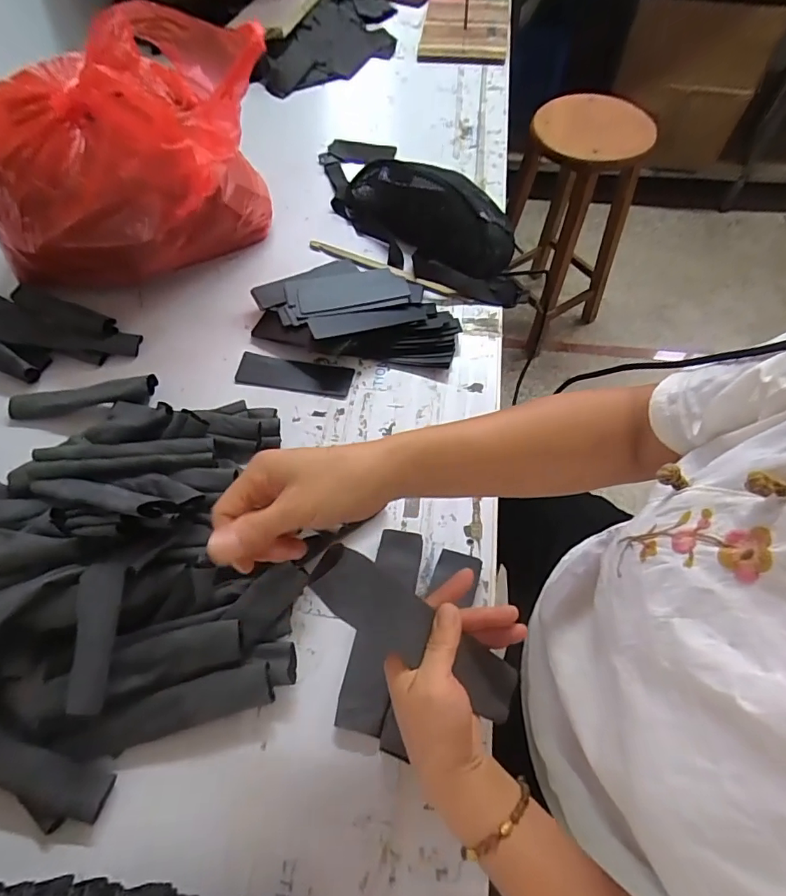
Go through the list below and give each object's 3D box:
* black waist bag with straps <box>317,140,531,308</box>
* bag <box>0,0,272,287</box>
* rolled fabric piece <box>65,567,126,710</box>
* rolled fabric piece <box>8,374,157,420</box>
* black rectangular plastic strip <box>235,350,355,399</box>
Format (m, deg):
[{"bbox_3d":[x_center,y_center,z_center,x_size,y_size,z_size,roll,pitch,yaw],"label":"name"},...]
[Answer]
[{"bbox_3d":[0.037,-0.388,0.767,0.456,0.083,0.203,38,69,22],"label":"black waist bag with straps"},{"bbox_3d":[-0.345,-0.376,0.639,0.272,0.227,0.327,16,63,10],"label":"bag"},{"bbox_3d":[-0.254,0.161,0.421,0.035,0.014,0.117,-2,73,2],"label":"rolled fabric piece"},{"bbox_3d":[-0.381,-0.062,0.599,0.187,0.031,0.038,-4,60,2],"label":"rolled fabric piece"},{"bbox_3d":[-0.128,-0.094,0.642,0.149,0.010,0.051,8,61,8],"label":"black rectangular plastic strip"}]

